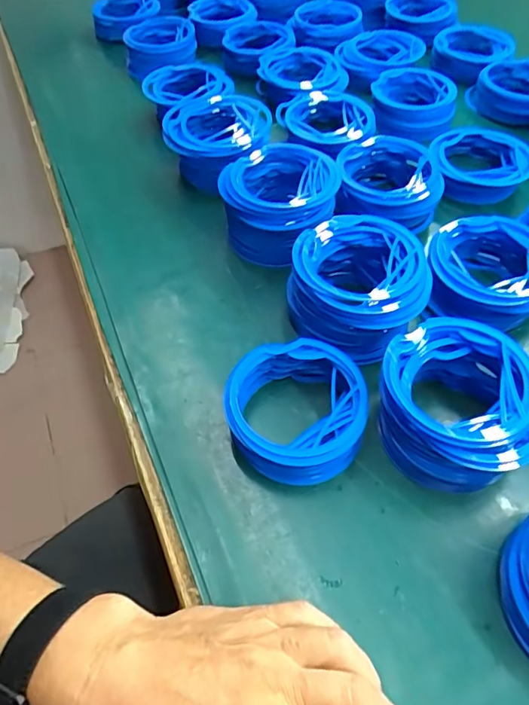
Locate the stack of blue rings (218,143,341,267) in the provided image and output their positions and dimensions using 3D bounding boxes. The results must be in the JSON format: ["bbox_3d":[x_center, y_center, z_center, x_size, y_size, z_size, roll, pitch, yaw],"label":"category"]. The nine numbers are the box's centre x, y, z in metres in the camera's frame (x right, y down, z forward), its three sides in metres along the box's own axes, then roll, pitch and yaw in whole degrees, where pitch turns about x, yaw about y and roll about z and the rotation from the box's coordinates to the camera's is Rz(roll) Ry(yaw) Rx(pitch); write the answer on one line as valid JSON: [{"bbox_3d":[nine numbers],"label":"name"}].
[{"bbox_3d":[0.011,-0.140,0.466,0.109,0.060,0.100,17,57,14],"label":"stack of blue rings"}]

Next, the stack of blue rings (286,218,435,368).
[{"bbox_3d":[0.074,-0.052,0.403,0.111,0.058,0.112,27,60,20],"label":"stack of blue rings"}]

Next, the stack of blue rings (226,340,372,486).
[{"bbox_3d":[0.023,0.041,0.356,0.096,0.034,0.095,-7,54,-2],"label":"stack of blue rings"}]

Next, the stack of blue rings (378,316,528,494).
[{"bbox_3d":[0.133,0.036,0.344,0.108,0.053,0.111,-36,61,-21],"label":"stack of blue rings"}]

